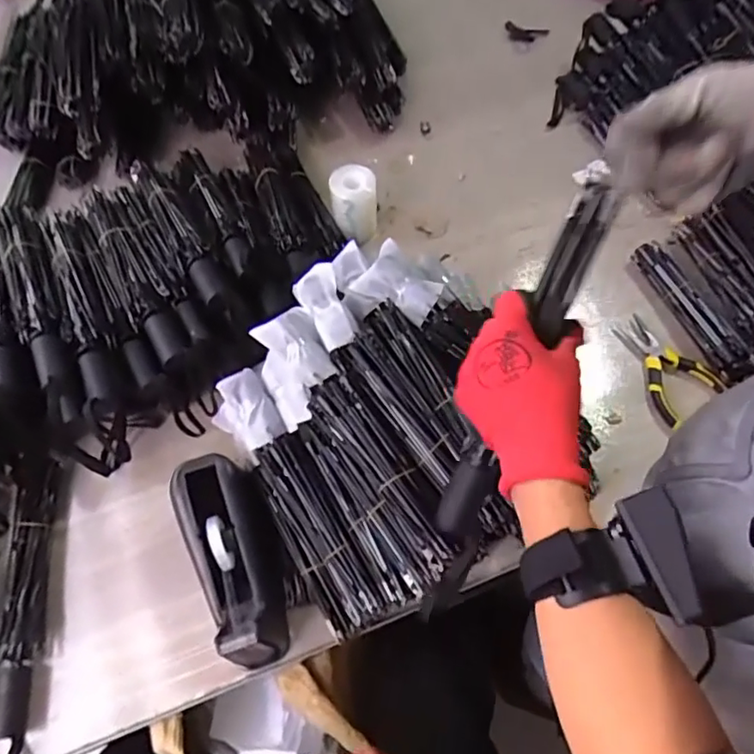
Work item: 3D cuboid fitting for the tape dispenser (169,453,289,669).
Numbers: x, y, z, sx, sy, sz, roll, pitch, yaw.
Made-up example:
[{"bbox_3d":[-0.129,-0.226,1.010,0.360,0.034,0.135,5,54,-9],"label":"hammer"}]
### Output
[{"bbox_3d":[-0.138,0.178,0.569,0.080,0.094,0.212,-20,80,-8],"label":"tape dispenser"}]

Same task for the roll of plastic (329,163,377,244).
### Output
[{"bbox_3d":[-0.031,-0.234,0.785,0.060,0.093,0.065,0,66,1],"label":"roll of plastic"}]

